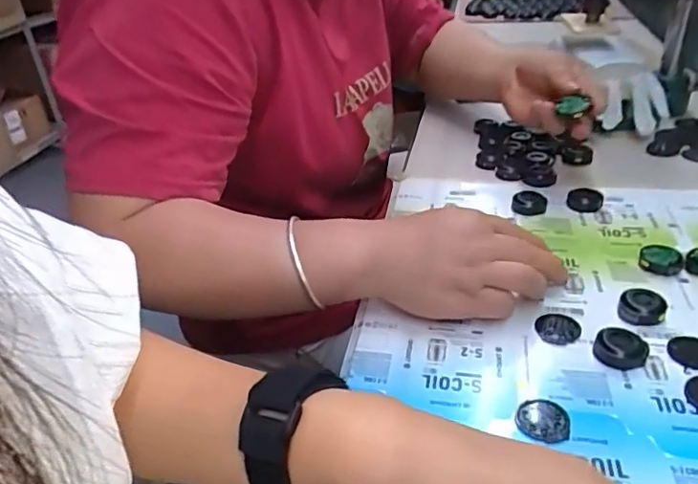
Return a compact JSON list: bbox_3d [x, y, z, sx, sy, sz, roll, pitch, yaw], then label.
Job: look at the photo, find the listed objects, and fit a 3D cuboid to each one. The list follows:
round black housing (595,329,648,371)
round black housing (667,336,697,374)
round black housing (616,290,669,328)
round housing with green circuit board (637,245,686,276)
[{"bbox_3d":[0.174,0.069,0.361,0.025,0.013,0.028,-24,36,-27],"label":"round black housing"},{"bbox_3d":[0.221,0.072,0.360,0.028,0.004,0.030,-5,32,1],"label":"round black housing"},{"bbox_3d":[0.204,0.046,0.392,0.029,0.013,0.029,-4,32,2],"label":"round black housing"},{"bbox_3d":[0.242,0.015,0.438,0.031,0.013,0.030,-4,32,2],"label":"round housing with green circuit board"}]

